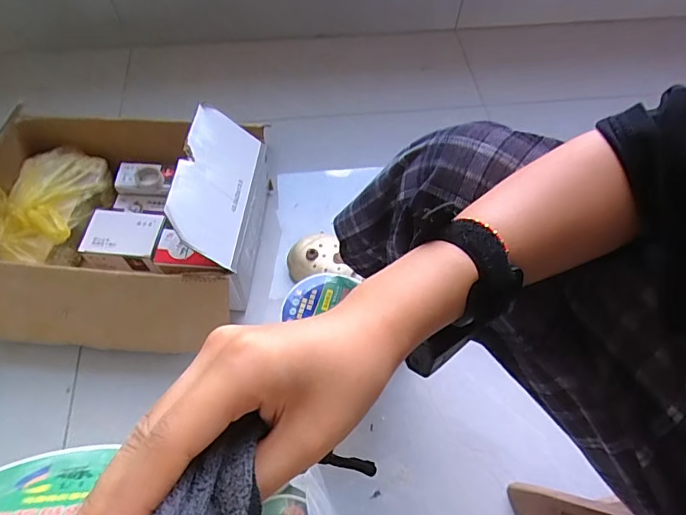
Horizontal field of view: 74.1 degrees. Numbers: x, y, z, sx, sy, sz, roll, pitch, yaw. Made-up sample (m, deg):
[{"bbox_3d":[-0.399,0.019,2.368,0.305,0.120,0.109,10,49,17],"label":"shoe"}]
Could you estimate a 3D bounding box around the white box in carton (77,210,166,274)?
[{"bbox_3d":[-0.366,-0.030,0.766,0.129,0.036,0.098,5,61,3],"label":"white box in carton"}]

